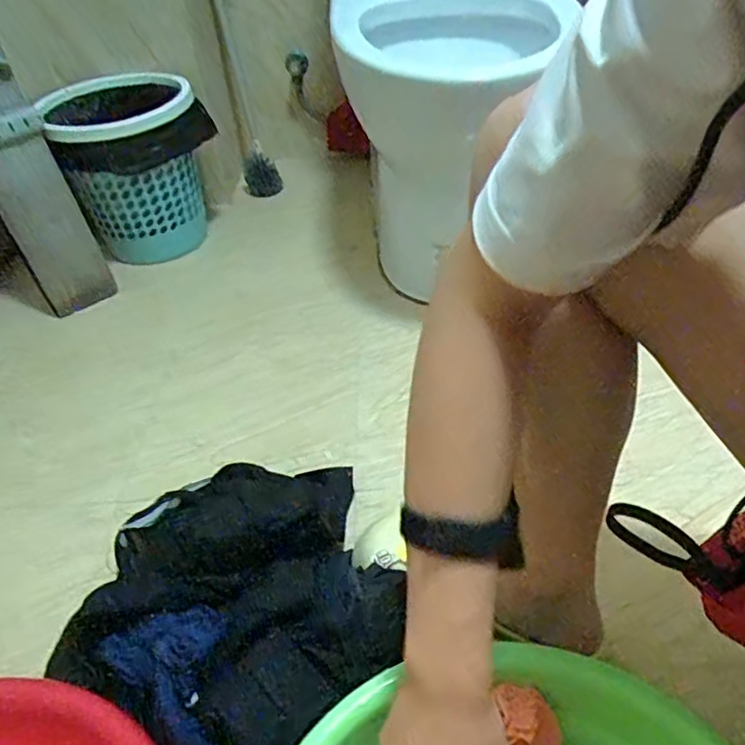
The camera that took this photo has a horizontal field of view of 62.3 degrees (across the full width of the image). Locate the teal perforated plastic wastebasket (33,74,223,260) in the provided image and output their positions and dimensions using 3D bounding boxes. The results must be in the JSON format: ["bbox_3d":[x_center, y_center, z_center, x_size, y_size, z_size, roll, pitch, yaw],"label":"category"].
[{"bbox_3d":[-0.428,-0.387,1.169,0.251,0.282,0.298,-17,44,-12],"label":"teal perforated plastic wastebasket"}]

